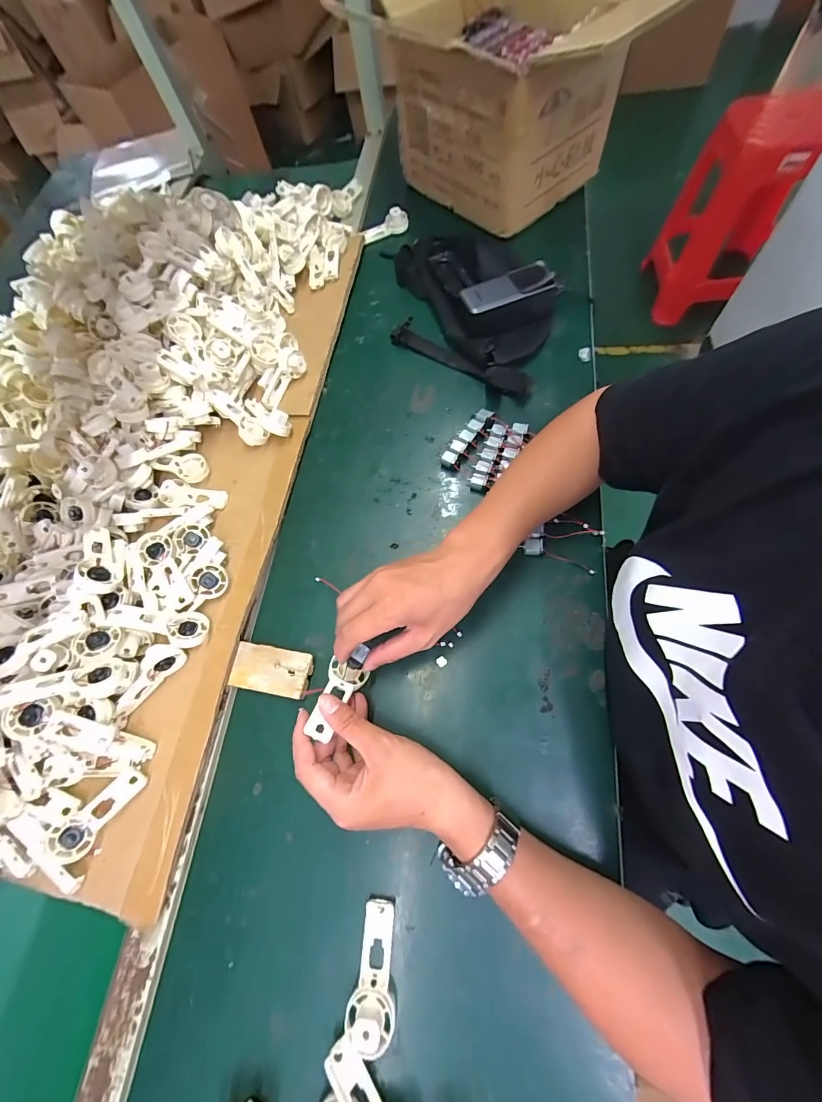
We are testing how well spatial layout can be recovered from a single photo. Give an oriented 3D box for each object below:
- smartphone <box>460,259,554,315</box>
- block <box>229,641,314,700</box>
[{"bbox_3d":[0.138,-0.378,0.543,0.132,0.013,0.054,-20,69,-5],"label":"smartphone"},{"bbox_3d":[-0.154,0.132,0.424,0.089,0.017,0.048,10,69,5],"label":"block"}]

